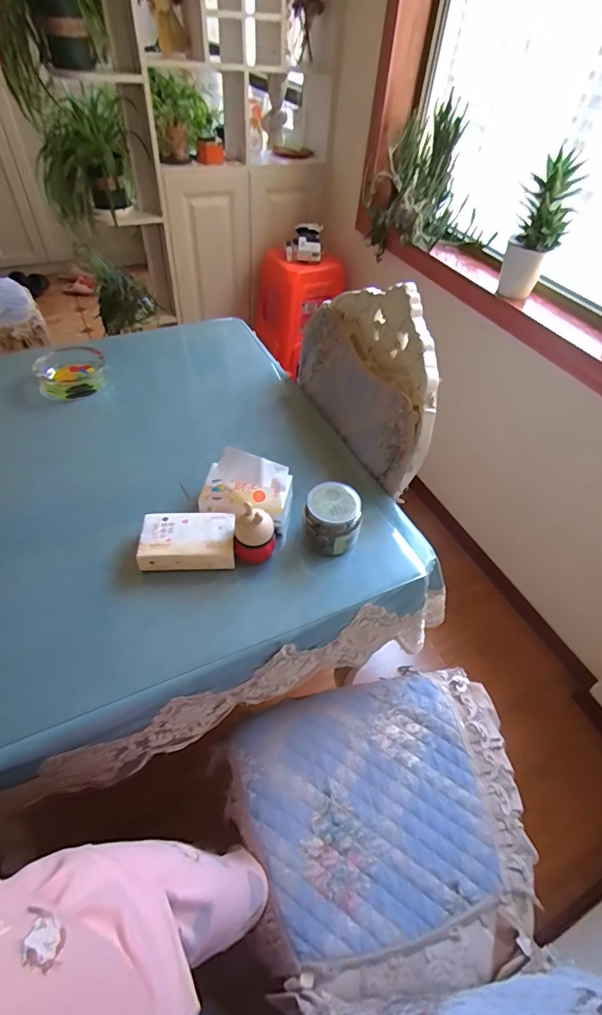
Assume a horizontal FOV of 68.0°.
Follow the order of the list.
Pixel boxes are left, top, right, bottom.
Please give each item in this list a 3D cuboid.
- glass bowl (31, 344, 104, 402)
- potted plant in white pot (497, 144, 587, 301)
[{"bbox_3d":[-0.540,-0.318,1.050,0.145,0.070,0.132,2,48,-2],"label":"glass bowl"},{"bbox_3d":[0.631,-0.734,1.193,0.119,0.301,0.122,16,49,10],"label":"potted plant in white pot"}]

